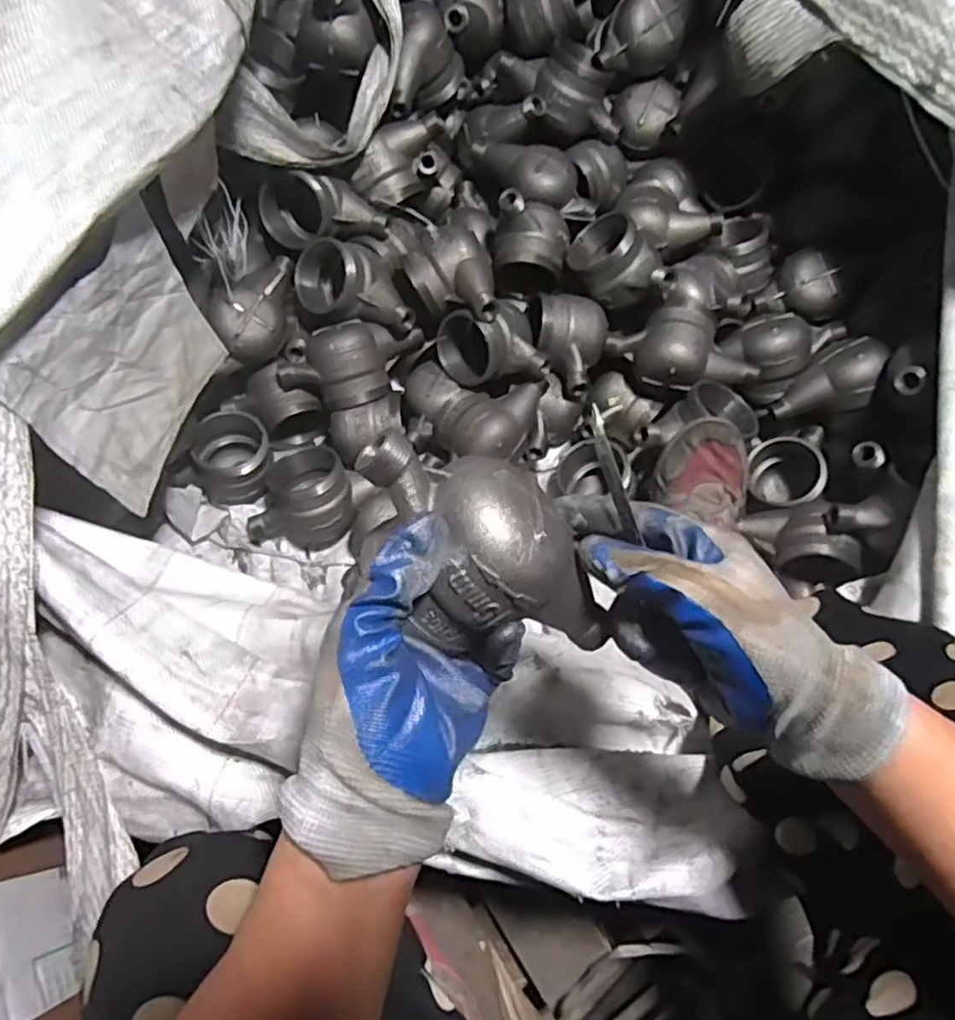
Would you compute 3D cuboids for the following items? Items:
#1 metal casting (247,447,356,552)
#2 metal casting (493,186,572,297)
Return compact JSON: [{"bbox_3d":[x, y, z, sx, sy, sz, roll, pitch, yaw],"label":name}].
[{"bbox_3d":[-0.190,-0.003,0.726,0.117,0.085,0.080,-24,71,-12],"label":"metal casting"},{"bbox_3d":[0.054,-0.288,0.750,0.084,0.084,0.097,6,107,-12],"label":"metal casting"}]

